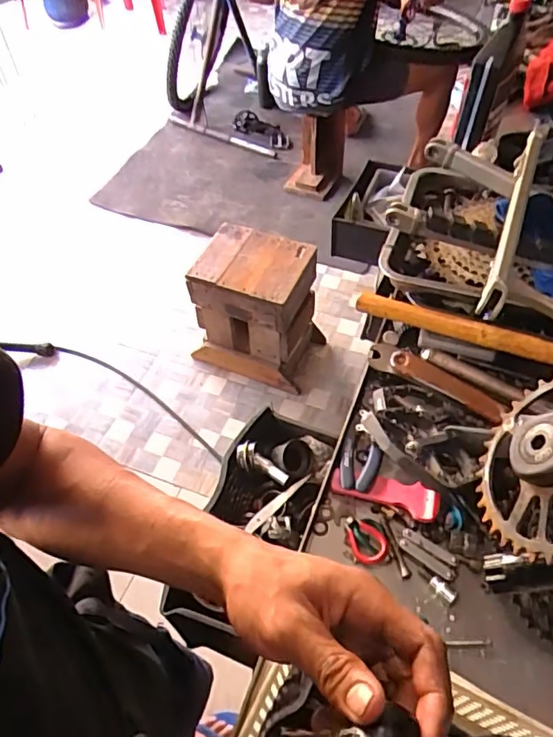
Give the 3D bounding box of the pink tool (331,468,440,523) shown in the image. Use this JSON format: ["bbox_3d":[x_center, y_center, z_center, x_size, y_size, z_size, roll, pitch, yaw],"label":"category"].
[{"bbox_3d":[0.122,0.137,0.609,0.119,0.020,0.037,17,55,14],"label":"pink tool"}]

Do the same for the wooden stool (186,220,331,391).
[{"bbox_3d":[-0.057,-0.184,1.690,0.336,0.406,0.271,19,56,15],"label":"wooden stool"}]

